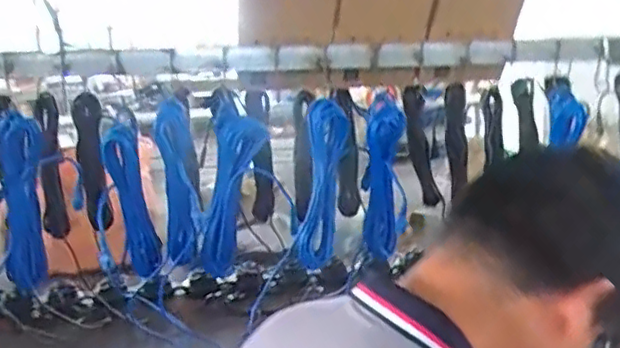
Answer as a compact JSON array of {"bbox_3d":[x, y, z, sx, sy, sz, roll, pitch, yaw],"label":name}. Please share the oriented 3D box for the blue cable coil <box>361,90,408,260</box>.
[{"bbox_3d":[0.169,0.009,1.484,0.092,0.374,0.158,0,10,6],"label":"blue cable coil"}]

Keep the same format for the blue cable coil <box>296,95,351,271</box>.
[{"bbox_3d":[0.032,0.035,1.474,0.094,0.428,0.058,-5,32,-20],"label":"blue cable coil"}]

